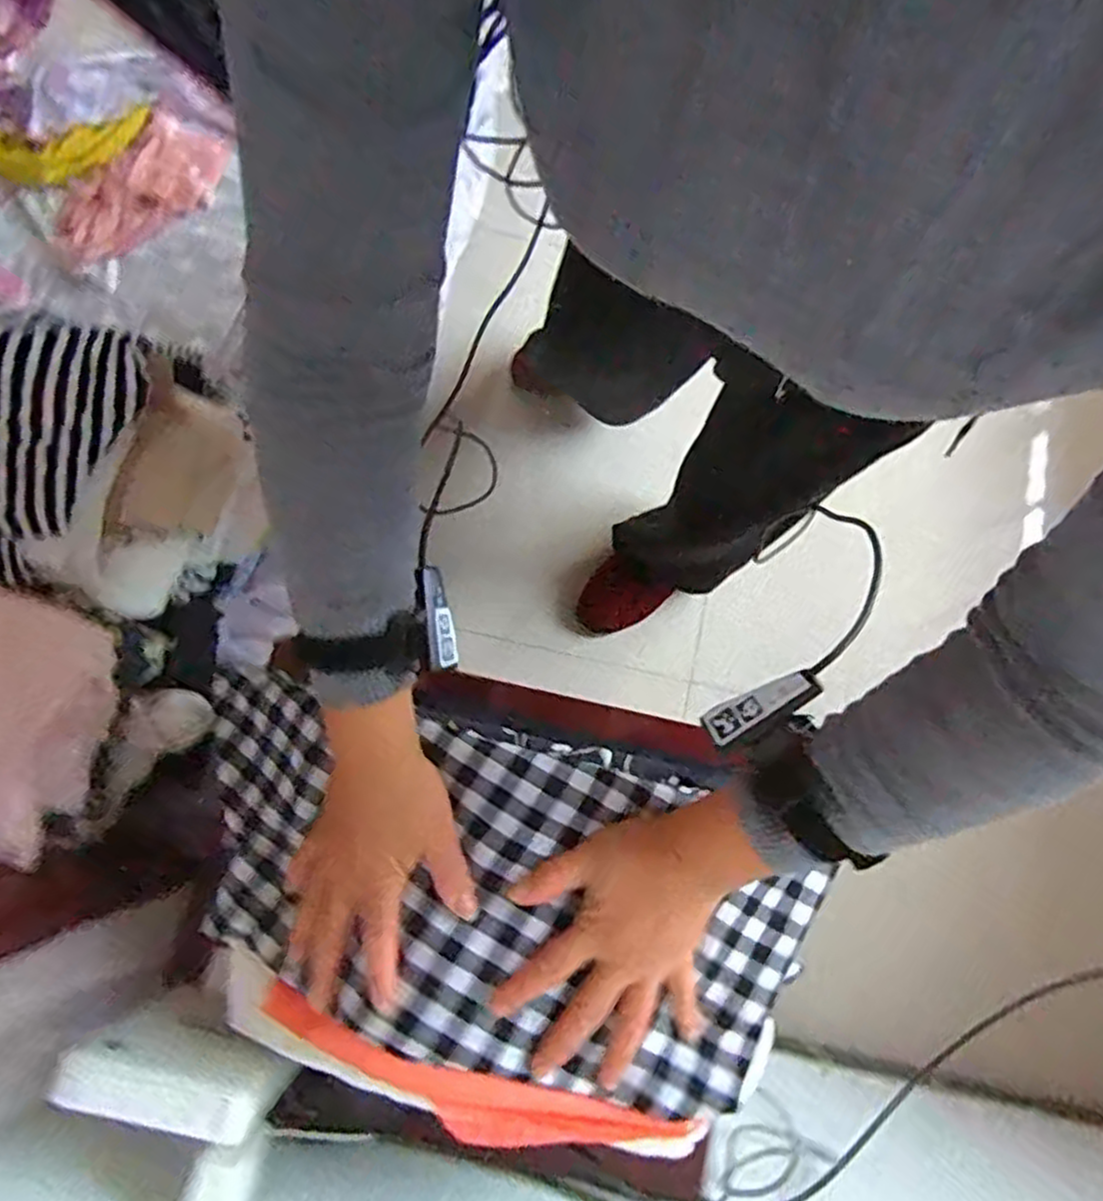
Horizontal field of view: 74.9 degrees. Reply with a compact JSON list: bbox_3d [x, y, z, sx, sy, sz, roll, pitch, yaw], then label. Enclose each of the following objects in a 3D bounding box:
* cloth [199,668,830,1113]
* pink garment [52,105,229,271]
[{"bbox_3d":[-0.059,0.177,0.464,0.431,0.066,0.191,20,77,10],"label":"cloth"},{"bbox_3d":[-0.493,-0.487,0.853,0.223,0.048,0.099,-43,81,-10],"label":"pink garment"}]

